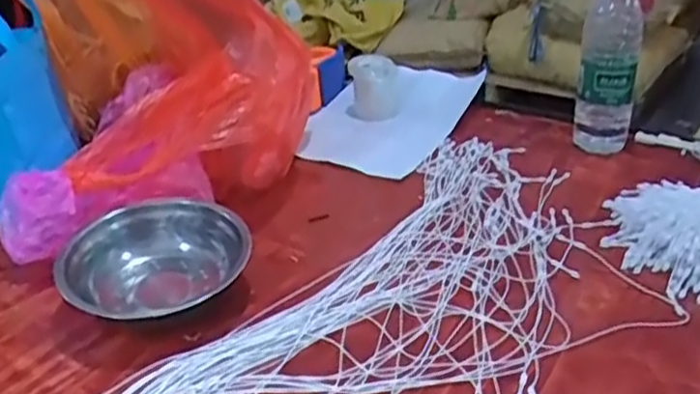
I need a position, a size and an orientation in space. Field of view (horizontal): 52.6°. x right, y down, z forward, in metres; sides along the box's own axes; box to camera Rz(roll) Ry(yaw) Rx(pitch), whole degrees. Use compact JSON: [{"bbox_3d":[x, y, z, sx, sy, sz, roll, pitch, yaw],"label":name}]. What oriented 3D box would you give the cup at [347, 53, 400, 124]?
[{"bbox_3d":[0.034,-0.155,0.997,0.067,0.072,0.060,-2,30,4],"label":"cup"}]

